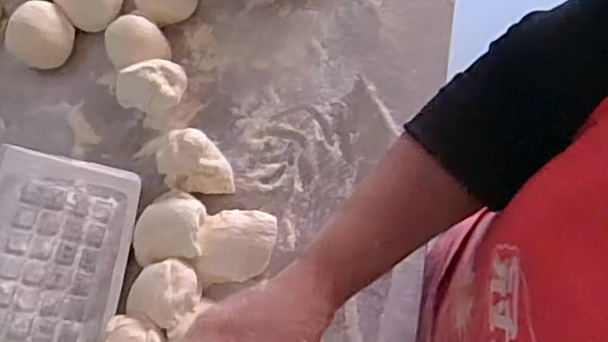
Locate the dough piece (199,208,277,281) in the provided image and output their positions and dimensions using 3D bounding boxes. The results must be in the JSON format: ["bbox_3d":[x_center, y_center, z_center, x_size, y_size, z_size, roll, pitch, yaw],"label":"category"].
[{"bbox_3d":[-0.059,0.068,0.588,0.065,0.040,0.063,4,73,1],"label":"dough piece"}]

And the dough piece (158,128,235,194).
[{"bbox_3d":[-0.100,-0.008,0.605,0.070,0.049,0.051,6,73,2],"label":"dough piece"}]

